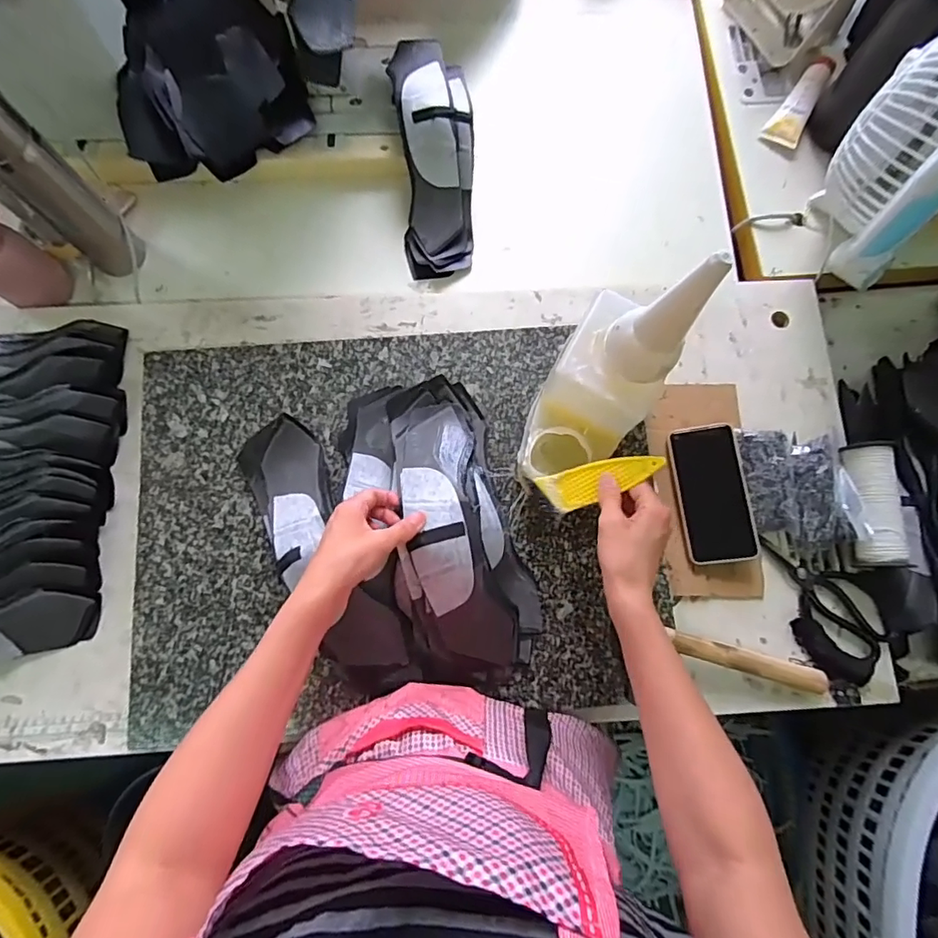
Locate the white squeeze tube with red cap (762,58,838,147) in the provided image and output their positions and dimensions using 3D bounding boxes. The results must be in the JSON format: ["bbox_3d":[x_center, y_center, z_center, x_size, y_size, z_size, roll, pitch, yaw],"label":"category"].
[{"bbox_3d":[0.470,-0.516,0.737,0.046,0.023,0.149,33,80,6],"label":"white squeeze tube with red cap"}]

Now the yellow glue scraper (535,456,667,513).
[{"bbox_3d":[0.130,0.009,0.520,0.120,0.010,0.042,-22,65,22],"label":"yellow glue scraper"}]

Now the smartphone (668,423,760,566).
[{"bbox_3d":[0.286,0.028,0.617,0.076,0.017,0.161,-8,78,7],"label":"smartphone"}]

